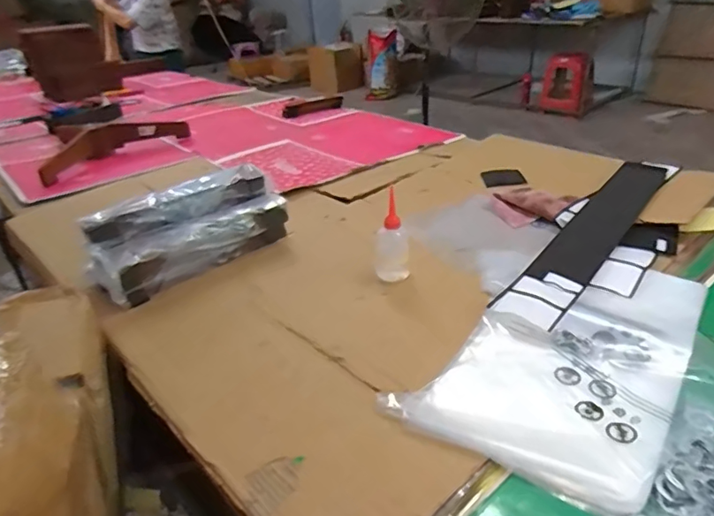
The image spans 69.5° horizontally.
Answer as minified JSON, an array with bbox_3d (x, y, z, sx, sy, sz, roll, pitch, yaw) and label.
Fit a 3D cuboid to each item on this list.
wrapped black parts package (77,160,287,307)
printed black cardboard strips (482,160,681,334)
[{"bbox_3d":[-0.323,-0.049,1.003,0.368,0.155,0.126,-25,37,-30],"label":"wrapped black parts package"},{"bbox_3d":[0.473,-0.063,1.005,0.106,0.015,0.710,28,44,31],"label":"printed black cardboard strips"}]

